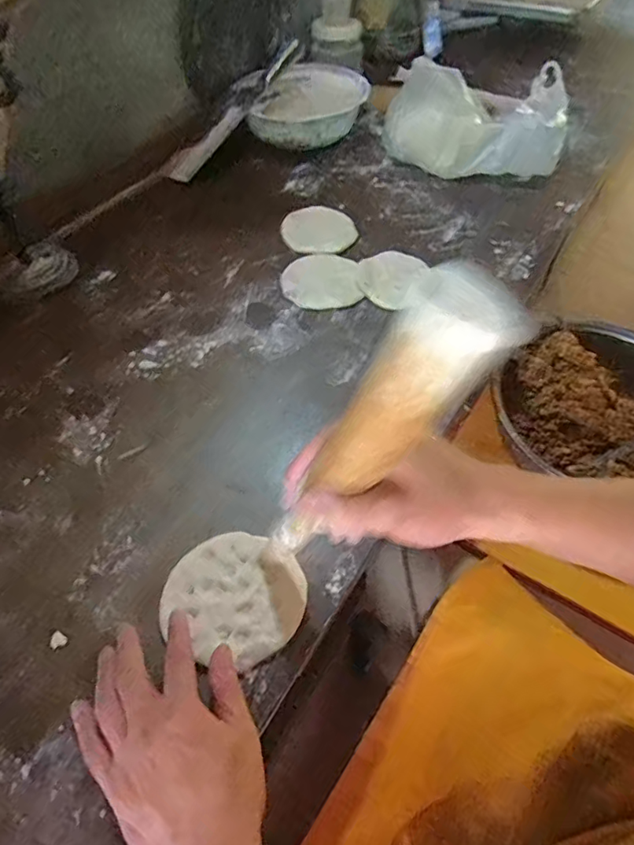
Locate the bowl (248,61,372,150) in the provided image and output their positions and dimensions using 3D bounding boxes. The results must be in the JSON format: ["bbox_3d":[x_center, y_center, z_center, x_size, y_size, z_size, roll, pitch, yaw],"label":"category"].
[{"bbox_3d":[-0.008,-0.534,0.882,0.179,0.062,0.210,7,53,1],"label":"bowl"}]

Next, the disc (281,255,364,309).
[{"bbox_3d":[0.005,-0.179,0.658,0.094,0.013,0.094,2,53,-3],"label":"disc"}]

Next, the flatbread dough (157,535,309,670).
[{"bbox_3d":[-0.065,0.139,0.420,0.105,0.008,0.102,31,57,19],"label":"flatbread dough"}]

